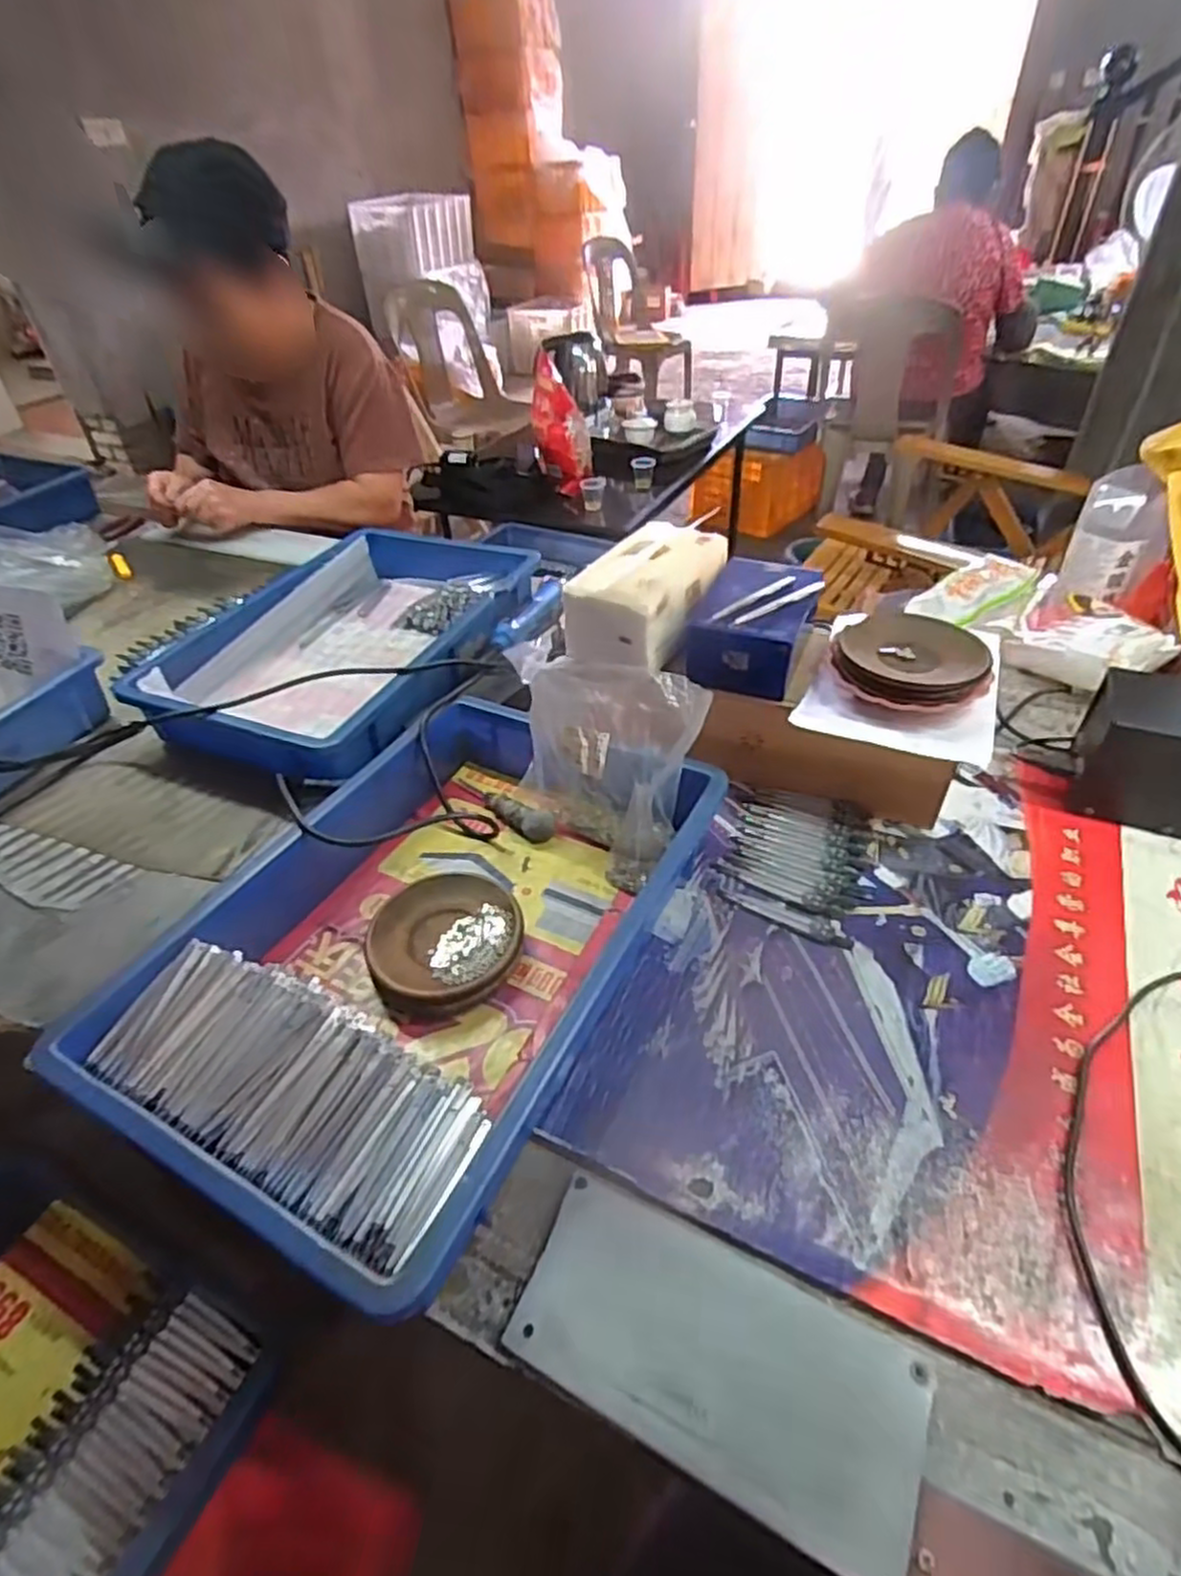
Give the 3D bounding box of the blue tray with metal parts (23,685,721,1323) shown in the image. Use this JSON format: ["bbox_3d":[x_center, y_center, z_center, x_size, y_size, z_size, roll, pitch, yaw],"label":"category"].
[{"bbox_3d":[-0.113,0.100,0.542,0.285,0.081,0.420,18,46,23],"label":"blue tray with metal parts"}]

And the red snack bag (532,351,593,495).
[{"bbox_3d":[-0.072,-0.784,1.592,0.104,0.265,0.126,-31,34,-6],"label":"red snack bag"}]

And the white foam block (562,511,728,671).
[{"bbox_3d":[0.058,-0.189,0.697,0.094,0.082,0.160,24,48,28],"label":"white foam block"}]

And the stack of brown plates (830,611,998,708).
[{"bbox_3d":[0.271,-0.106,0.631,0.103,0.047,0.119,-26,46,-23],"label":"stack of brown plates"}]

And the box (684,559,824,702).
[{"bbox_3d":[0.152,-0.152,0.677,0.101,0.066,0.142,11,43,16],"label":"box"}]

